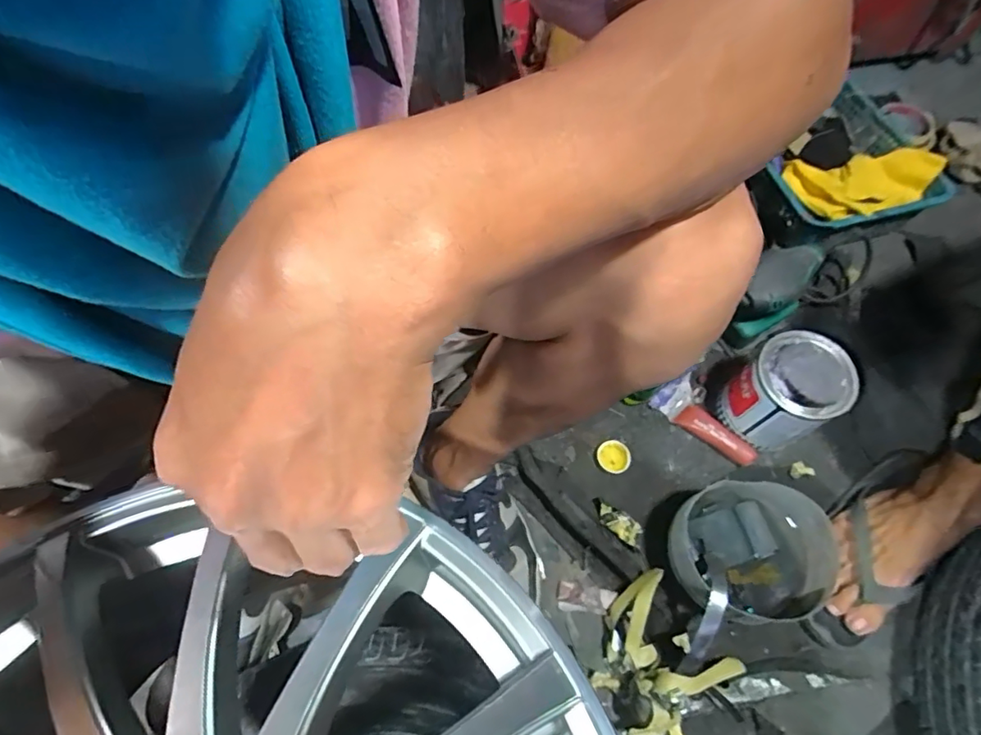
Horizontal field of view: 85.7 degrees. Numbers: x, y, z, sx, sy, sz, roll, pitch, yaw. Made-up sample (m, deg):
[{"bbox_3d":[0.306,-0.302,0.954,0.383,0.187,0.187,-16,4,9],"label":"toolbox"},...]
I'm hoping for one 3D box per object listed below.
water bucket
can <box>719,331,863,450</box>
[{"bbox_3d":[0.279,0.202,0.581,0.164,0.083,0.144,4,64,1],"label":"water bucket"},{"bbox_3d":[0.351,0.032,0.637,0.100,0.130,0.101,1,64,-1],"label":"can"}]

